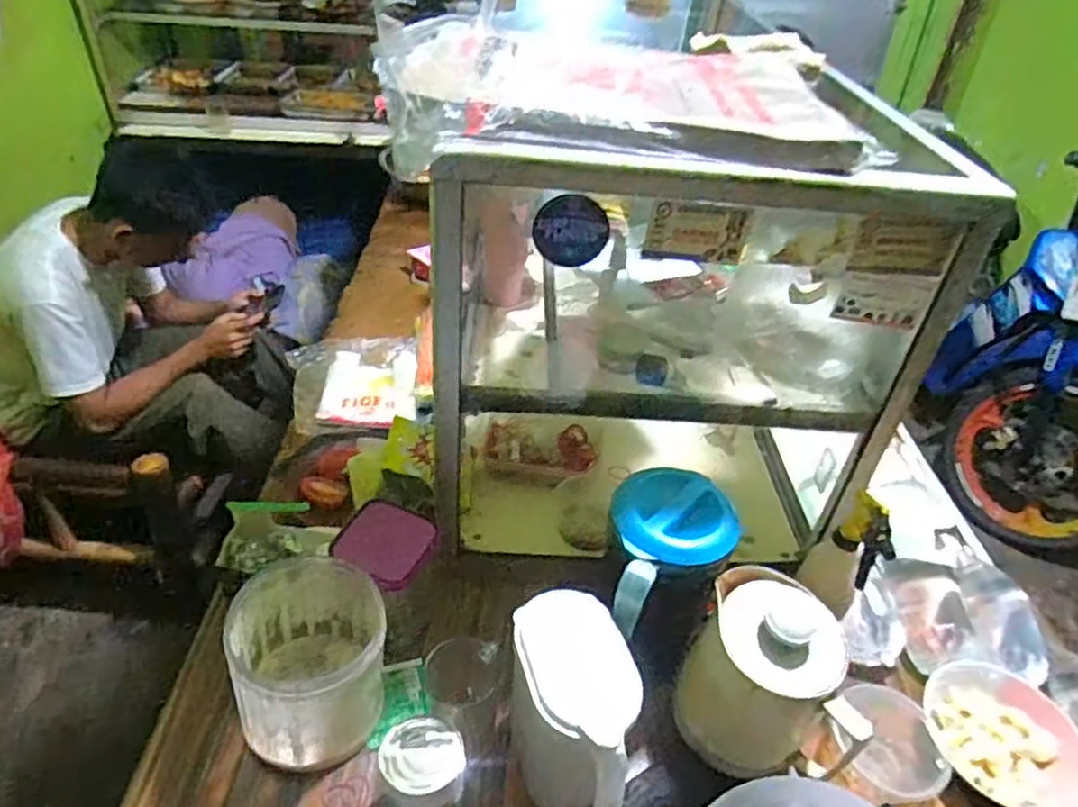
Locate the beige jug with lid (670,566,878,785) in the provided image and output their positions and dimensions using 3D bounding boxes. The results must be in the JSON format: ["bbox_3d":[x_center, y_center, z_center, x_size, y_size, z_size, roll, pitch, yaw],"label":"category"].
[{"bbox_3d":[0.230,0.282,0.707,0.158,0.194,0.126,18,39,17],"label":"beige jug with lid"}]

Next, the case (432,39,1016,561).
[{"bbox_3d":[0.135,-0.114,0.884,0.518,0.563,0.407,2,37,-2],"label":"case"}]

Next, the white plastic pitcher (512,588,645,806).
[{"bbox_3d":[0.034,0.313,0.689,0.094,0.195,0.164,-8,39,-16],"label":"white plastic pitcher"}]

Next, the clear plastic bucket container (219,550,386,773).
[{"bbox_3d":[-0.228,0.265,0.717,0.136,0.152,0.148,3,37,-2],"label":"clear plastic bucket container"}]

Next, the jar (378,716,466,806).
[{"bbox_3d":[-0.107,0.361,0.663,0.073,0.107,0.080,3,37,-2],"label":"jar"}]

